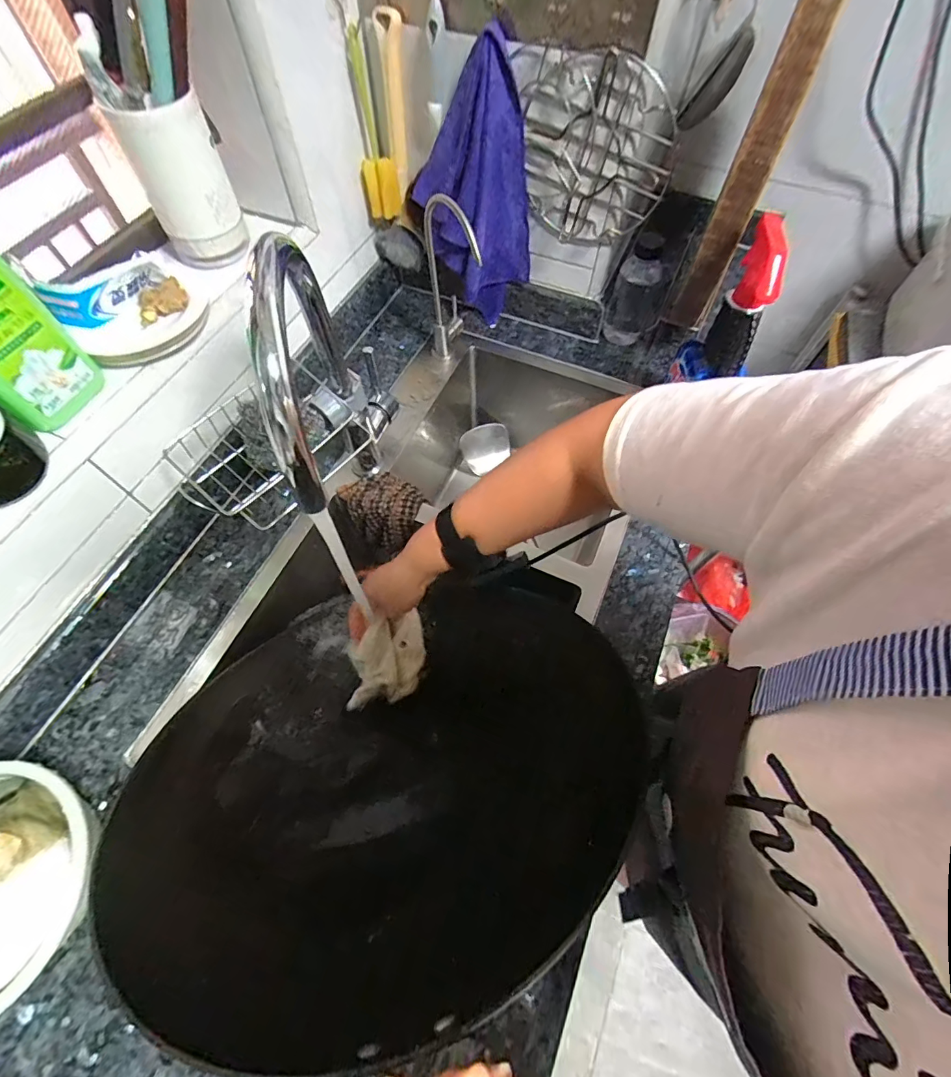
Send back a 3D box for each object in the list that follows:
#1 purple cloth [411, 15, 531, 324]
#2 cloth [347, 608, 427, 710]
[{"bbox_3d":[0.000,-0.484,0.673,0.162,0.318,0.069,8,63,4],"label":"purple cloth"},{"bbox_3d":[-0.103,0.146,0.554,0.086,0.020,0.110,1,96,-23],"label":"cloth"}]

